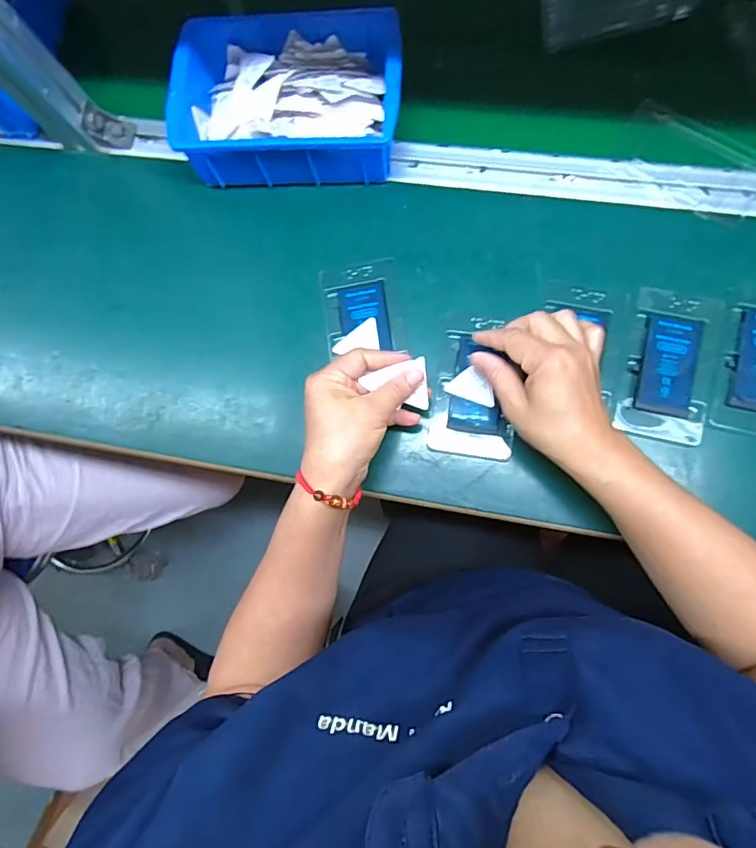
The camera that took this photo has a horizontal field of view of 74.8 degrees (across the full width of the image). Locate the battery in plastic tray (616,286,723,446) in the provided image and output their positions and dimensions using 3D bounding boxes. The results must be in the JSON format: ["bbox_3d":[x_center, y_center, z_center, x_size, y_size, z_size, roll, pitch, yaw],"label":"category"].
[{"bbox_3d":[0.249,-0.051,0.422,0.069,0.010,0.130,12,83,7],"label":"battery in plastic tray"}]

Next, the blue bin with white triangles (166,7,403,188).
[{"bbox_3d":[-0.079,-0.303,0.468,0.201,0.073,0.151,5,82,6],"label":"blue bin with white triangles"}]

